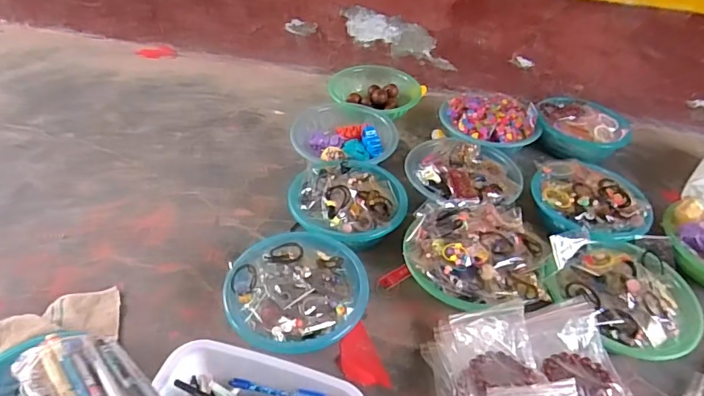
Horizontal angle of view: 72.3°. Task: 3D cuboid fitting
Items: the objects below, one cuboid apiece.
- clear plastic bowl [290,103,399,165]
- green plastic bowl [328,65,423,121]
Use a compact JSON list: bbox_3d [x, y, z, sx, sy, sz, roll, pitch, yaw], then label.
[{"bbox_3d":[-0.024,-0.123,1.117,0.239,0.081,0.223,2,43,-2],"label":"clear plastic bowl"},{"bbox_3d":[0.052,-0.272,1.279,0.227,0.070,0.232,20,45,16],"label":"green plastic bowl"}]

